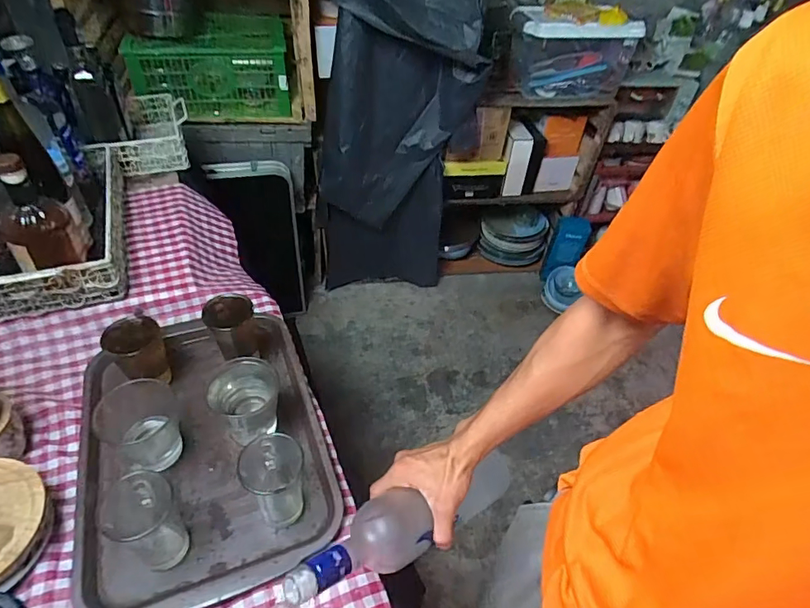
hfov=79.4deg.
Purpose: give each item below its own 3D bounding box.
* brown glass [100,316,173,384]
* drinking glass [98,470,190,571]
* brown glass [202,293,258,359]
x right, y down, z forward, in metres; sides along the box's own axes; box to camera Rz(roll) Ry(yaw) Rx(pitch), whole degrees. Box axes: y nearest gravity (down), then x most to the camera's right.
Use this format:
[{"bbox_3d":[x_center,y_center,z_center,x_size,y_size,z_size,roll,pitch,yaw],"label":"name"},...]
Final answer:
[{"bbox_3d":[-0.384,0.077,0.712,0.070,0.095,0.079,-25,51,-28],"label":"brown glass"},{"bbox_3d":[-0.290,0.249,0.557,0.077,0.101,0.071,3,44,-2],"label":"drinking glass"},{"bbox_3d":[-0.262,0.037,0.743,0.065,0.093,0.075,-16,47,-21],"label":"brown glass"}]

